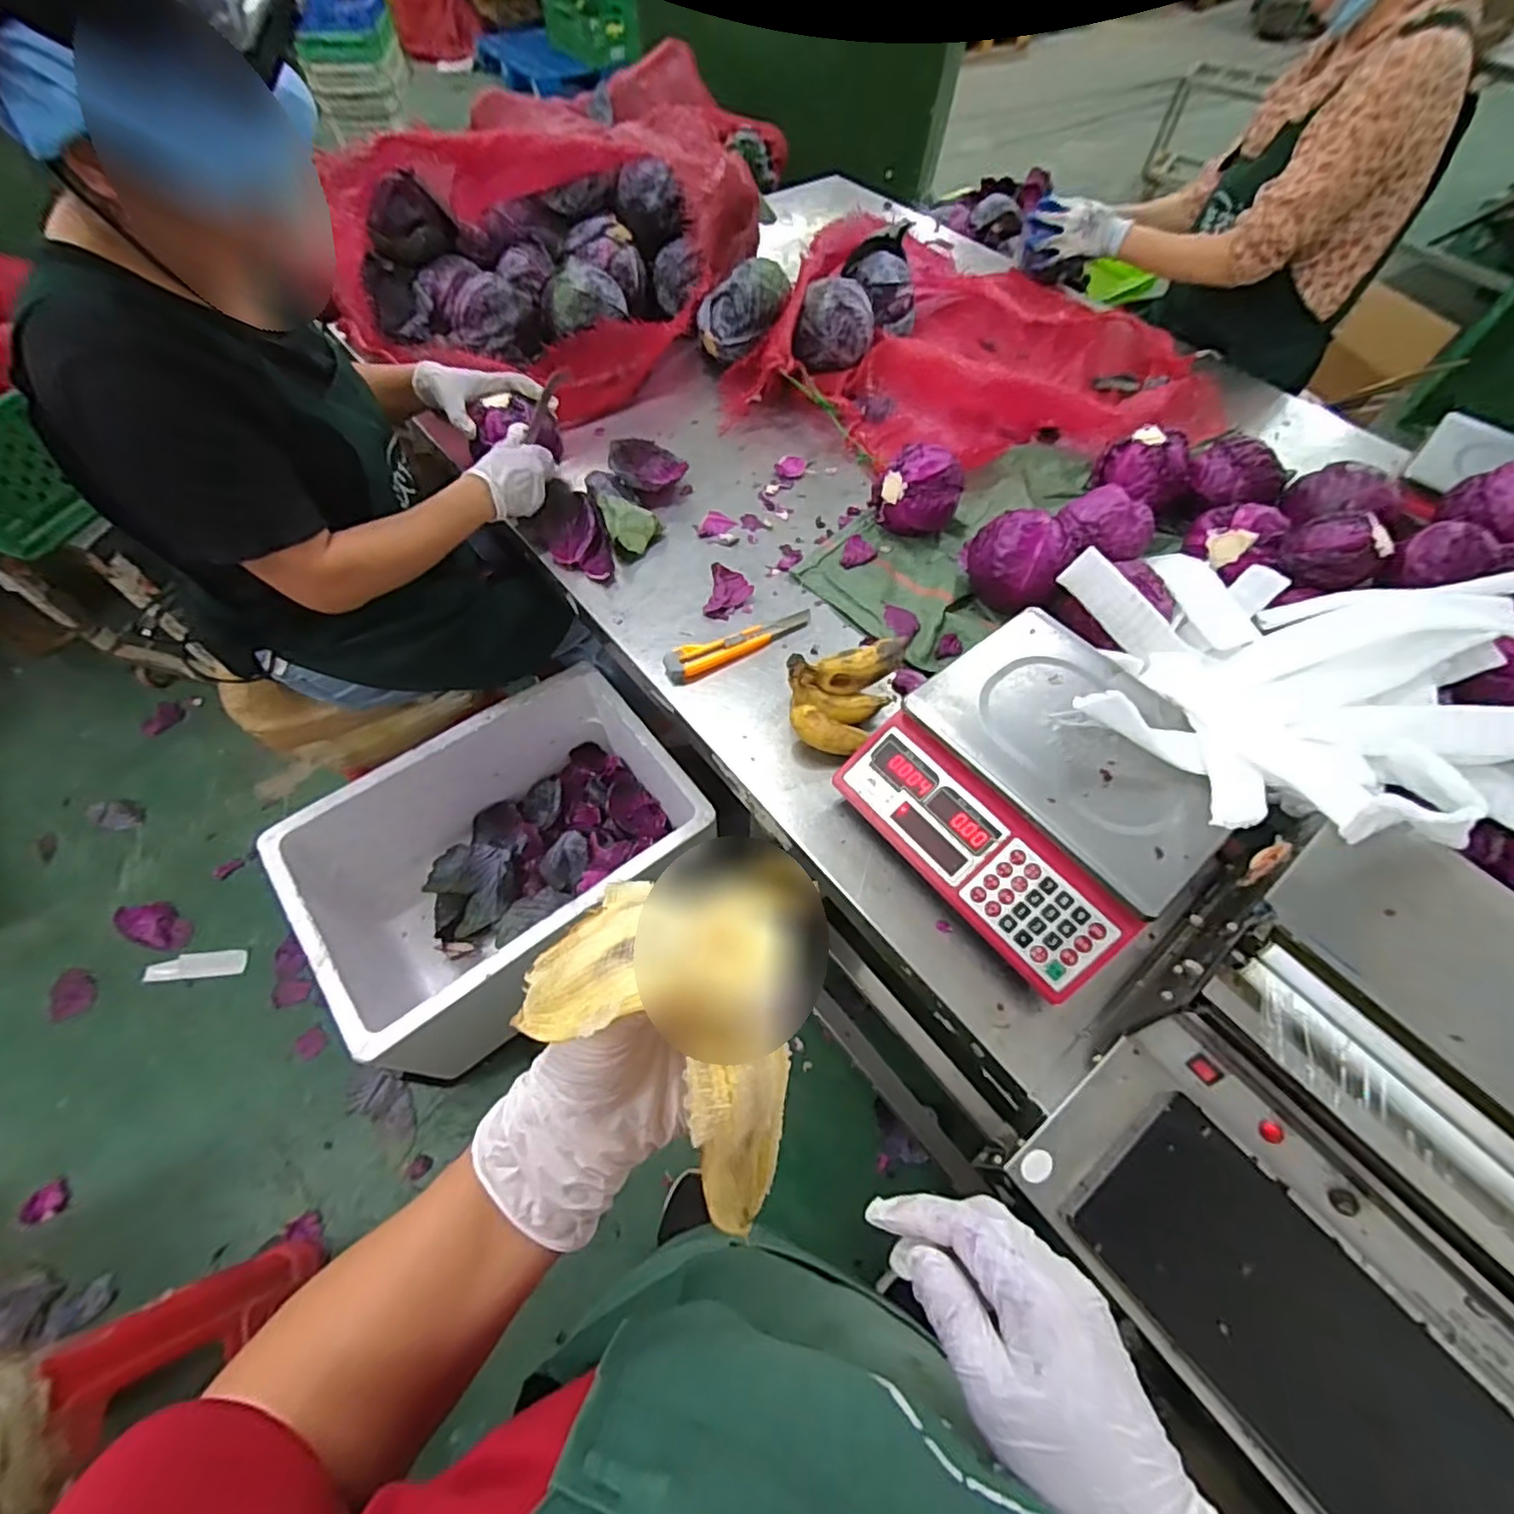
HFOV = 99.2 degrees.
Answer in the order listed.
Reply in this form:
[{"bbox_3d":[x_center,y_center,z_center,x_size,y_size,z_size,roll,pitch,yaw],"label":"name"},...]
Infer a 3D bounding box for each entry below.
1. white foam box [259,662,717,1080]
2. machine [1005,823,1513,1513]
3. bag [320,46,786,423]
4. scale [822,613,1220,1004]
[{"bbox_3d":[-0.428,0.190,1.090,0.614,0.336,0.423,-30,65,-18],"label":"white foam box"},{"bbox_3d":[0.474,0.314,0.403,0.402,0.119,0.456,-36,67,-21],"label":"machine"},{"bbox_3d":[-0.312,-0.939,1.158,0.458,0.268,0.758,31,63,15],"label":"bag"},{"bbox_3d":[0.282,0.029,0.648,0.286,0.099,0.290,-34,66,-20],"label":"scale"}]

